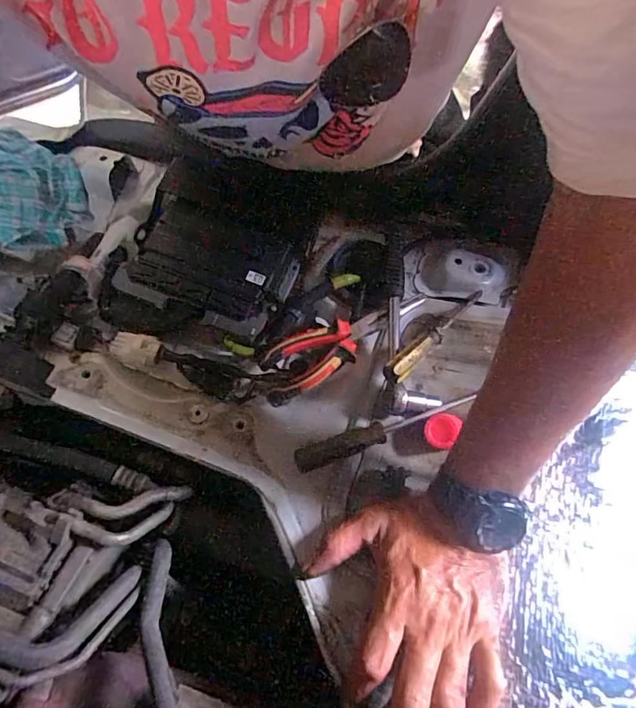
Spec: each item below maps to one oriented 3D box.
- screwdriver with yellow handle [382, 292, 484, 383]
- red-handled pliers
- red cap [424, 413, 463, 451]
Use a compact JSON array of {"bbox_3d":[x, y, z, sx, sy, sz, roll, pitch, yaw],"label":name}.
[{"bbox_3d":[0.127,-0.023,0.500,0.021,0.015,0.174,39,53,20],"label":"screwdriver with yellow handle"},{"bbox_3d":[0.010,-0.001,0.510,0.149,0.032,0.059,-23,62,-14],"label":"red-handled pliers"},{"bbox_3d":[0.117,0.073,0.447,0.029,0.012,0.034,20,61,12],"label":"red cap"}]

